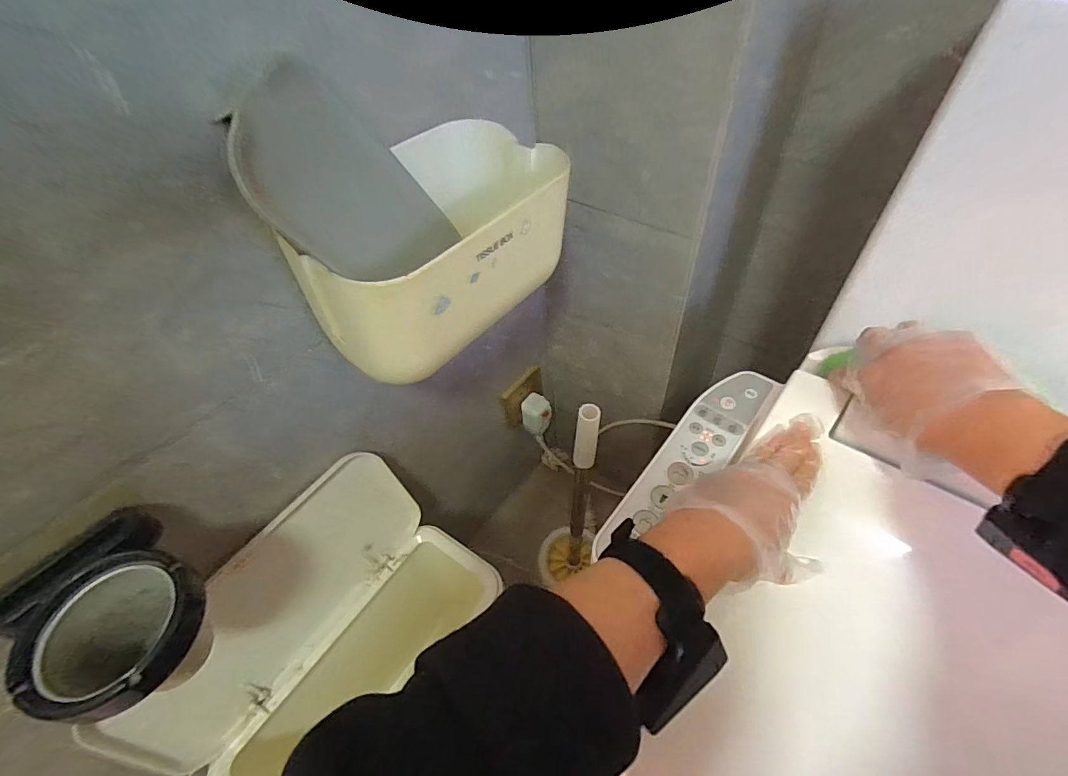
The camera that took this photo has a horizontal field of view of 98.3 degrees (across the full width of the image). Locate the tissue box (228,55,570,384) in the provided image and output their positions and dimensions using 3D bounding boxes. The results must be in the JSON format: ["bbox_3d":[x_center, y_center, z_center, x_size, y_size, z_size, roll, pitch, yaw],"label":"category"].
[{"bbox_3d":[-0.076,-0.134,0.359,0.134,0.180,0.226,29,59,26],"label":"tissue box"}]

